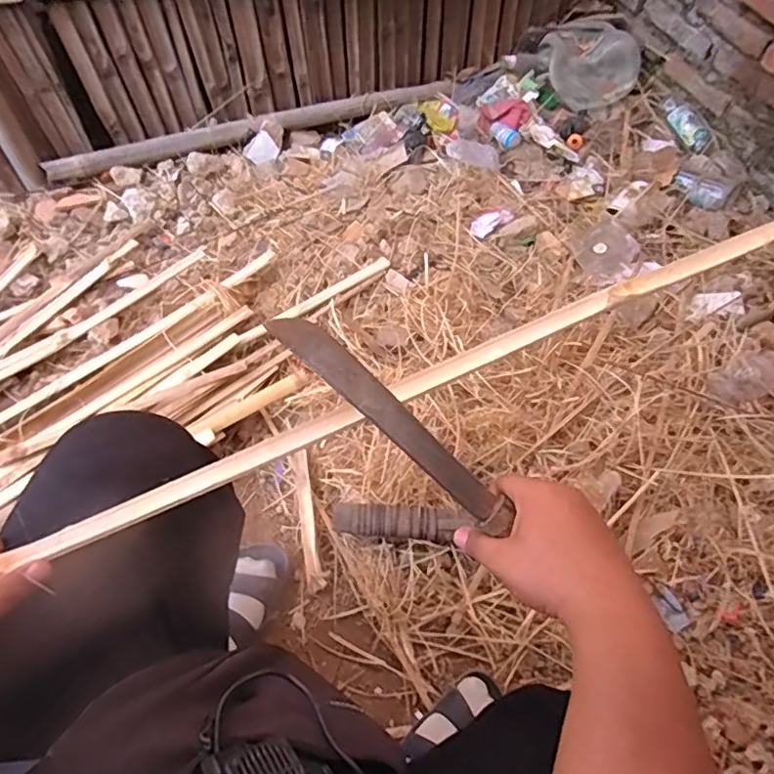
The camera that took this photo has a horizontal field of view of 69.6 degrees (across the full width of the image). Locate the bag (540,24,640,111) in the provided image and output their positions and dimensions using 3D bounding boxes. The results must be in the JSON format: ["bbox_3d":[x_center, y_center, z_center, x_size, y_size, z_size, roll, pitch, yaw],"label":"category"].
[{"bbox_3d":[0.491,-0.796,1.356,0.211,0.059,0.240,-34,78,3],"label":"bag"}]

